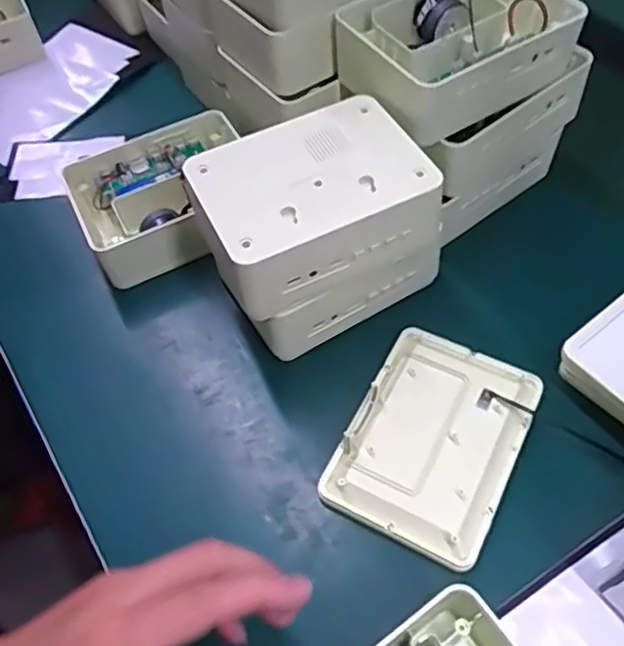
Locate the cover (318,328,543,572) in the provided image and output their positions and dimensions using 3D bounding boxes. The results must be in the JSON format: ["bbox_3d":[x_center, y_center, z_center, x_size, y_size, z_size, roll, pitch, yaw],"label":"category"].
[{"bbox_3d":[0.077,0.074,0.400,0.098,0.021,0.135,23,59,18],"label":"cover"}]

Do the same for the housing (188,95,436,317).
[{"bbox_3d":[-0.003,-0.077,0.412,0.141,0.057,0.102,-23,57,-13],"label":"housing"}]

